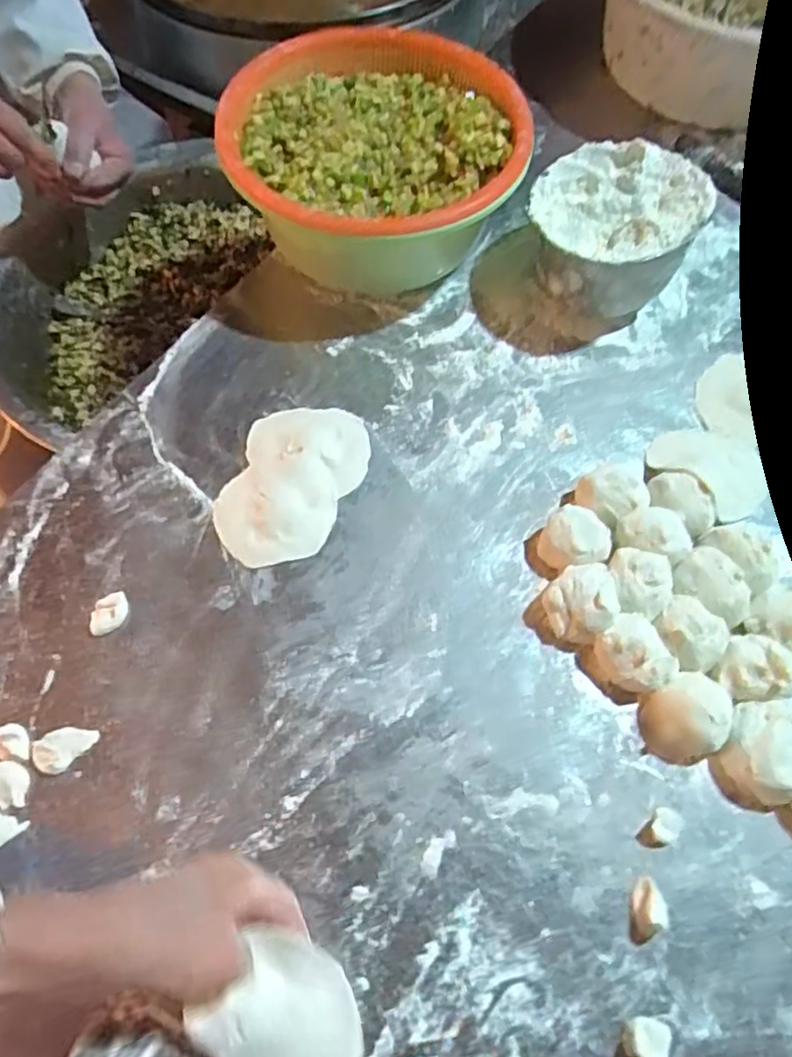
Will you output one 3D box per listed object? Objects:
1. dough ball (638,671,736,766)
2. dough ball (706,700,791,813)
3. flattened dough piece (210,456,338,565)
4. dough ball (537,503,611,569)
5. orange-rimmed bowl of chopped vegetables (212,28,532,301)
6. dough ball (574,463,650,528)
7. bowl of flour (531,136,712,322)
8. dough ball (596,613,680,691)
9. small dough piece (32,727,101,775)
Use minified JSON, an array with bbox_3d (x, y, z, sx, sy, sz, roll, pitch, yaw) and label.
[{"bbox_3d":[0.204,0.131,0.462,0.064,0.038,0.053,-26,65,-17],"label":"dough ball"},{"bbox_3d":[0.248,0.153,0.449,0.049,0.038,0.063,27,62,12],"label":"dough ball"},{"bbox_3d":[-0.097,-0.014,0.540,0.097,0.012,0.086,-10,65,-5],"label":"flattened dough piece"},{"bbox_3d":[0.140,0.010,0.519,0.050,0.032,0.045,32,63,14],"label":"dough ball"},{"bbox_3d":[-0.021,-0.335,0.639,0.268,0.130,0.266,2,60,-3],"label":"orange-rimmed bowl of chopped vegetables"},{"bbox_3d":[0.173,-0.025,0.535,0.047,0.039,0.046,2,60,-3],"label":"dough ball"},{"bbox_3d":[0.196,-0.269,0.619,0.142,0.100,0.141,2,60,-3],"label":"bowl of flour"},{"bbox_3d":[0.169,0.094,0.477,0.044,0.038,0.054,-29,66,-19],"label":"dough ball"},{"bbox_3d":[-0.228,0.150,0.459,0.041,0.006,0.026,-30,68,-14],"label":"small dough piece"}]

